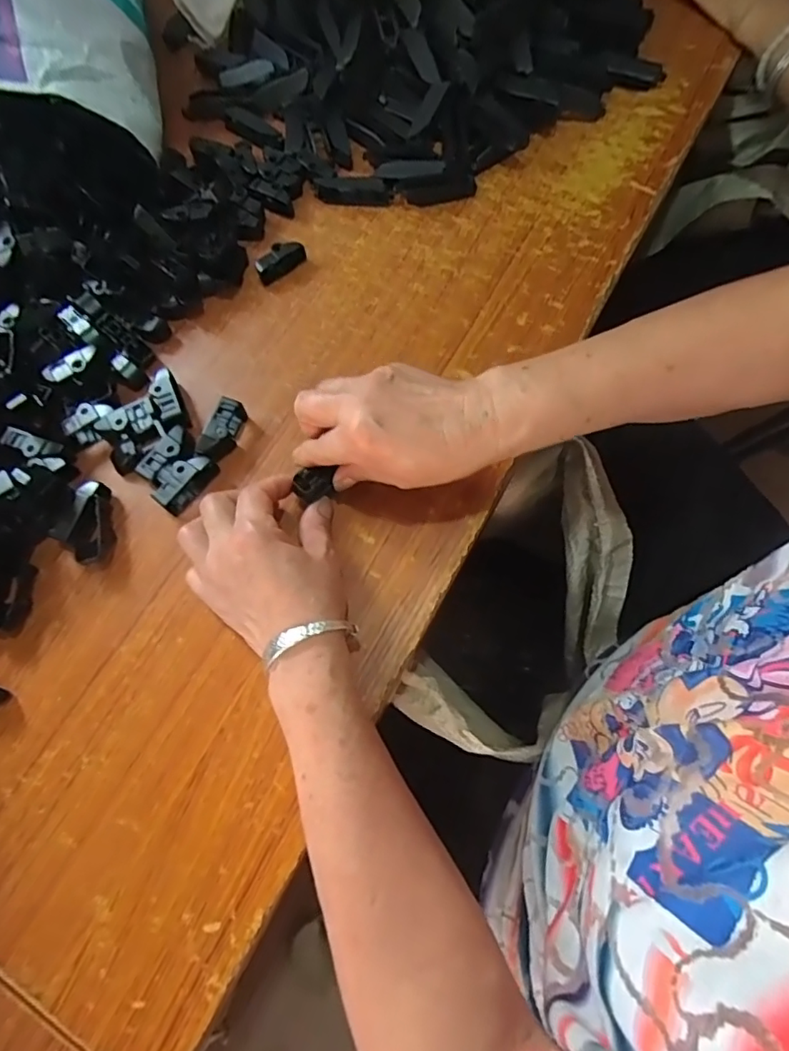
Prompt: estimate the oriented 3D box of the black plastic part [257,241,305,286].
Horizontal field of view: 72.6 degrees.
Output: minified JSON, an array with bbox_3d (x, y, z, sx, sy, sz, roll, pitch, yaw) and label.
[{"bbox_3d":[-0.101,-0.234,0.473,0.046,0.017,0.020,-37,73,-10],"label":"black plastic part"}]

